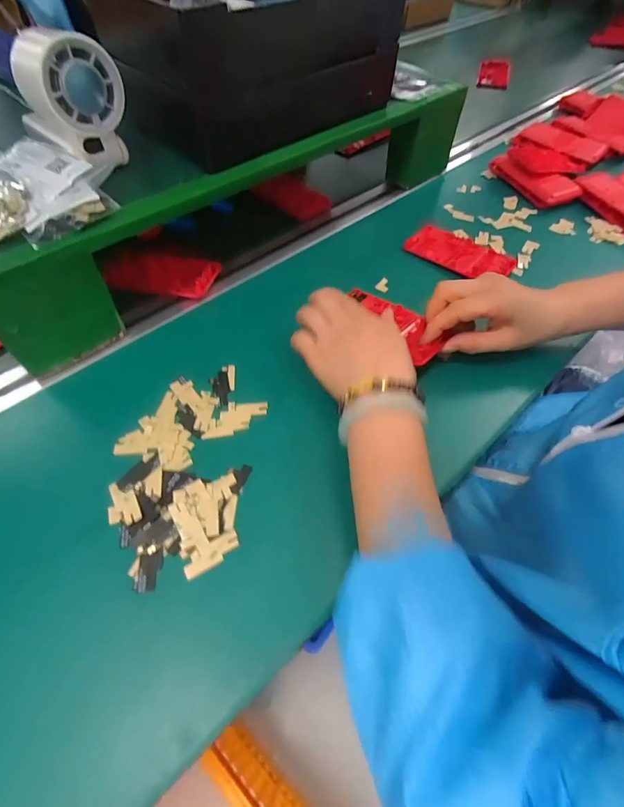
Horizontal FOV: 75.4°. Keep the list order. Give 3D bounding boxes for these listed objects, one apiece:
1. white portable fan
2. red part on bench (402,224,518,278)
[{"bbox_3d":[-0.206,-0.259,0.341,0.063,0.088,0.099,-35,61,-23],"label":"white portable fan"},{"bbox_3d":[0.176,-0.181,0.482,0.120,0.007,0.066,36,62,23],"label":"red part on bench"}]

